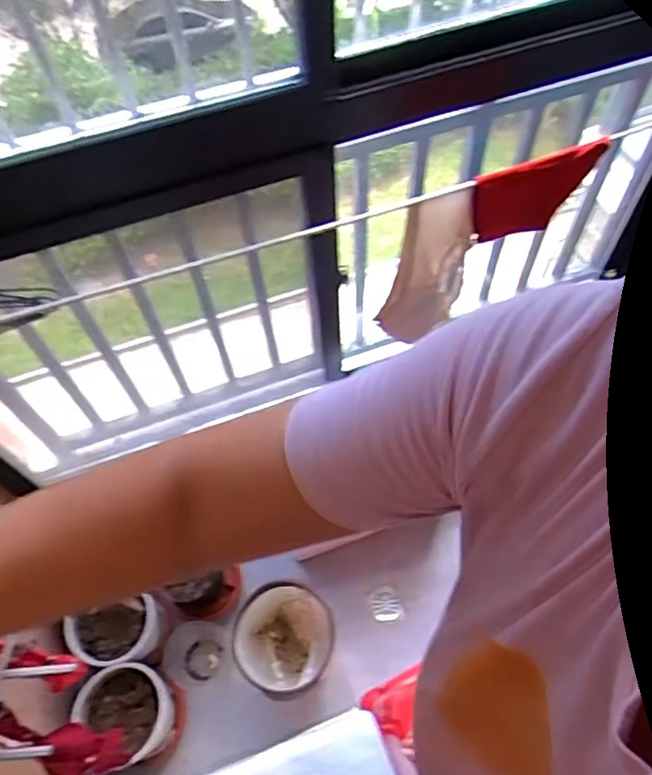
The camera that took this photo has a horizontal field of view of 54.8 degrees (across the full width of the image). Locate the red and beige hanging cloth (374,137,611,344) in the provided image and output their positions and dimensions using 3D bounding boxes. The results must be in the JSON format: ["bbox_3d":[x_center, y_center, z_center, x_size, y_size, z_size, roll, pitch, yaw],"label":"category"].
[{"bbox_3d":[0.335,-0.298,1.315,0.454,0.373,0.038,-21,61,-9],"label":"red and beige hanging cloth"}]

